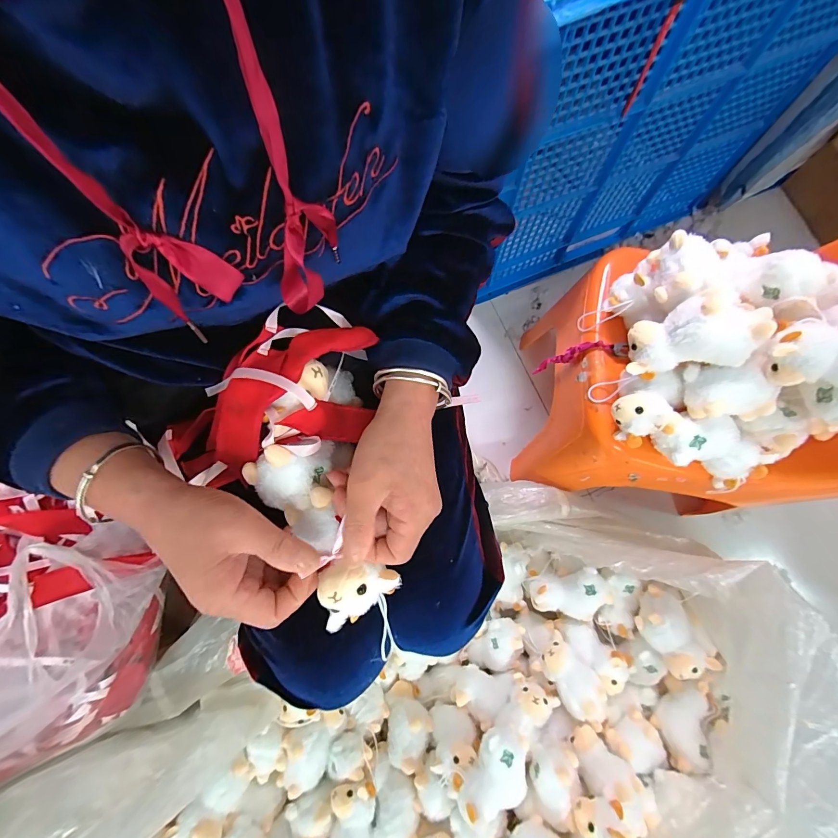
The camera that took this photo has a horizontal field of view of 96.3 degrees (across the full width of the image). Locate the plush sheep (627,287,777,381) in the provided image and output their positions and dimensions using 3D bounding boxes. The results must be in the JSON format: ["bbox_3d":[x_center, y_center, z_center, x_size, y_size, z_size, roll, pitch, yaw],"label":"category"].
[{"bbox_3d":[0.306,-0.093,0.416,0.112,0.076,0.082,-11,77,-3],"label":"plush sheep"}]

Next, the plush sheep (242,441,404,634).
[{"bbox_3d":[-0.074,0.088,0.309,0.073,0.056,0.145,-29,78,-7],"label":"plush sheep"}]

